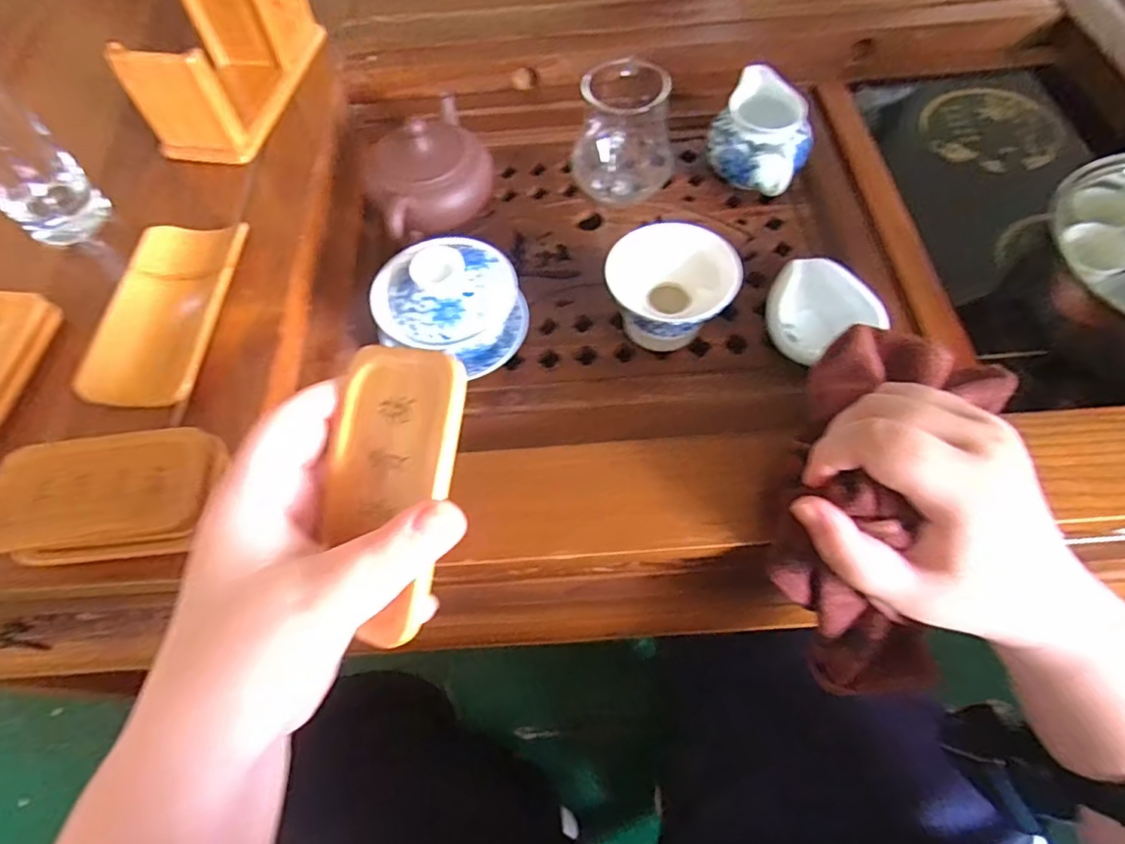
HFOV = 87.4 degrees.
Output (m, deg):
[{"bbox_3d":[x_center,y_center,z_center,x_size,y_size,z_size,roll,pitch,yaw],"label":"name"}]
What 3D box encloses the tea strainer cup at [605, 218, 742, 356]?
[{"bbox_3d":[0.074,-0.087,0.411,0.085,0.066,0.077,22,65,15],"label":"tea strainer cup"}]

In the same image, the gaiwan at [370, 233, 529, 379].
[{"bbox_3d":[-0.076,-0.077,0.405,0.097,0.080,0.083,-12,61,-3],"label":"gaiwan"}]

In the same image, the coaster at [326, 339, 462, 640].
[{"bbox_3d":[-0.068,0.023,0.221,0.059,0.009,0.104,9,88,29],"label":"coaster"}]

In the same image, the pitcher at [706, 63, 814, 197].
[{"bbox_3d":[0.165,-0.228,0.484,0.079,0.068,0.074,32,68,19],"label":"pitcher"}]

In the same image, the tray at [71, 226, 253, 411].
[{"bbox_3d":[-0.267,-0.080,0.399,0.072,0.016,0.141,1,61,4],"label":"tray"}]

